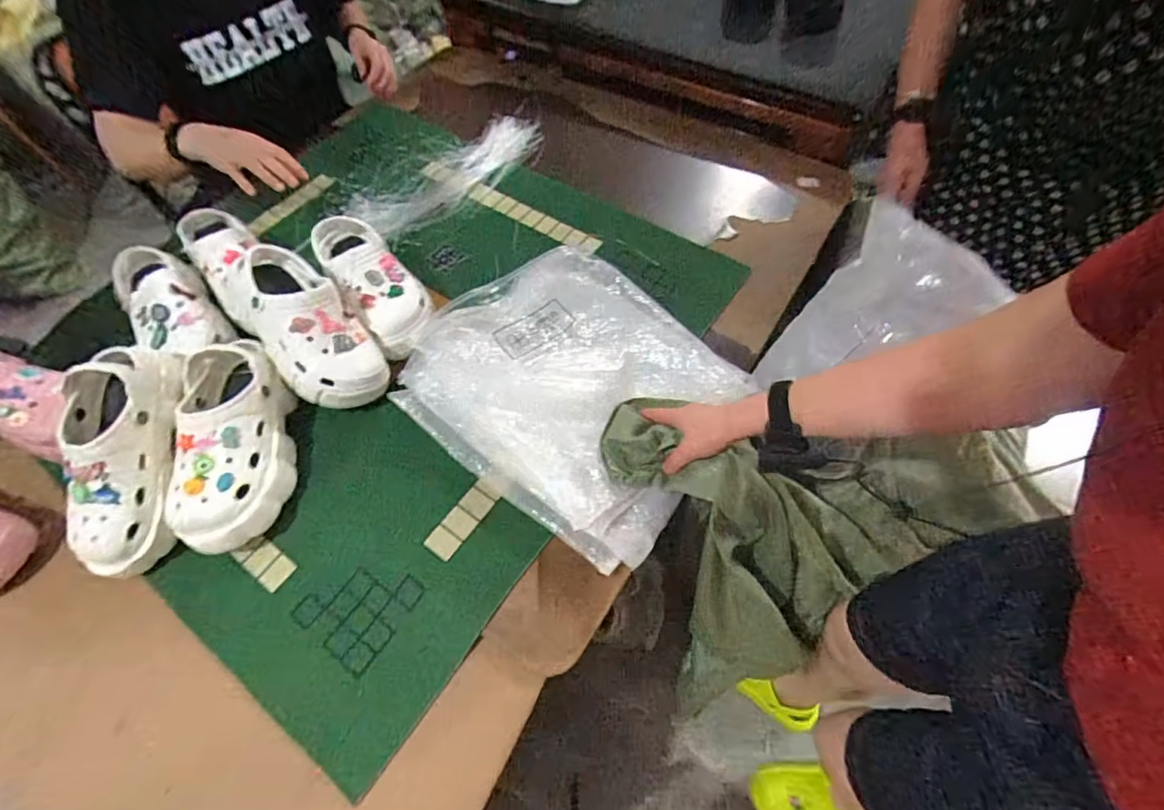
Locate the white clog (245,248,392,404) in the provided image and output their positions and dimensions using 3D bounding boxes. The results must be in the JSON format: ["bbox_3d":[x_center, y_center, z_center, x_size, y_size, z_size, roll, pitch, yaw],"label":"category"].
[{"bbox_3d":[-0.364,-0.106,0.672,0.115,0.087,0.235,-36,87,-15],"label":"white clog"}]

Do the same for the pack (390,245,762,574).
[{"bbox_3d":[-0.007,-0.024,0.702,0.420,0.043,0.360,39,70,20],"label":"pack"}]

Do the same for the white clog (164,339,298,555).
[{"bbox_3d":[-0.440,0.046,0.652,0.118,0.102,0.263,-6,62,-1],"label":"white clog"}]

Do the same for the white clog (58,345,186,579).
[{"bbox_3d":[-0.564,0.064,0.617,0.115,0.090,0.279,-5,81,-1],"label":"white clog"}]

